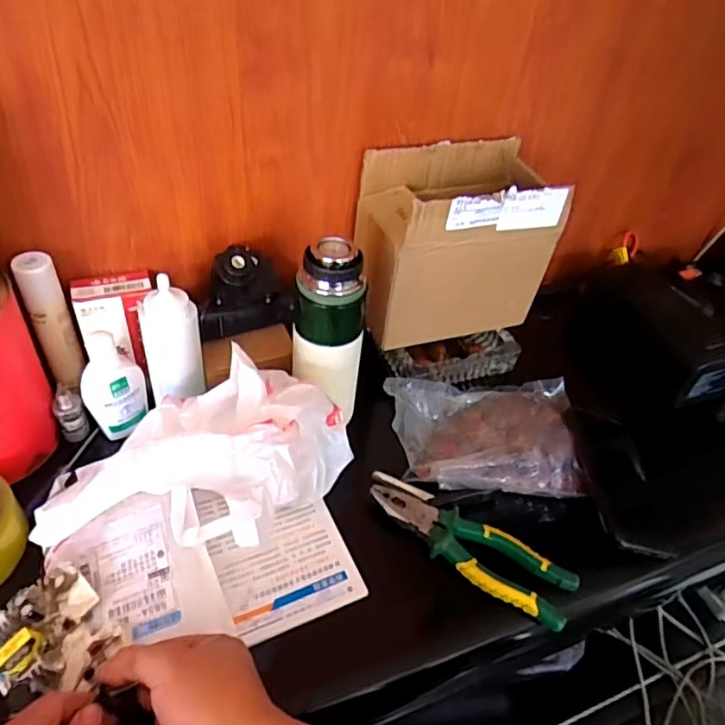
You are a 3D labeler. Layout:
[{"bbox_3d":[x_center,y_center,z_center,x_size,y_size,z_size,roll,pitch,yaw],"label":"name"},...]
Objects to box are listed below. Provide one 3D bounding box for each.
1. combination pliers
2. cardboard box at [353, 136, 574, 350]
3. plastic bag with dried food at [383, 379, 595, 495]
[{"bbox_3d":[0.091,0.161,0.518,0.195,0.019,0.054,25,45,20],"label":"combination pliers"},{"bbox_3d":[0.098,-0.131,0.642,0.198,0.177,0.118,-10,44,-18],"label":"cardboard box"},{"bbox_3d":[0.138,0.066,0.593,0.220,0.045,0.144,-4,43,-12],"label":"plastic bag with dried food"}]

